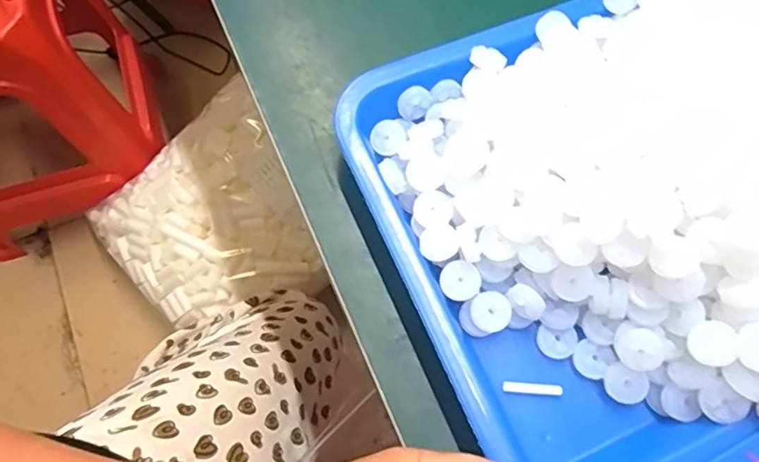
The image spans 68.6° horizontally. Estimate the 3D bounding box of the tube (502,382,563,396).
[{"bbox_3d":[0.081,0.083,0.293,0.031,0.004,0.006,4,70,0],"label":"tube"}]

